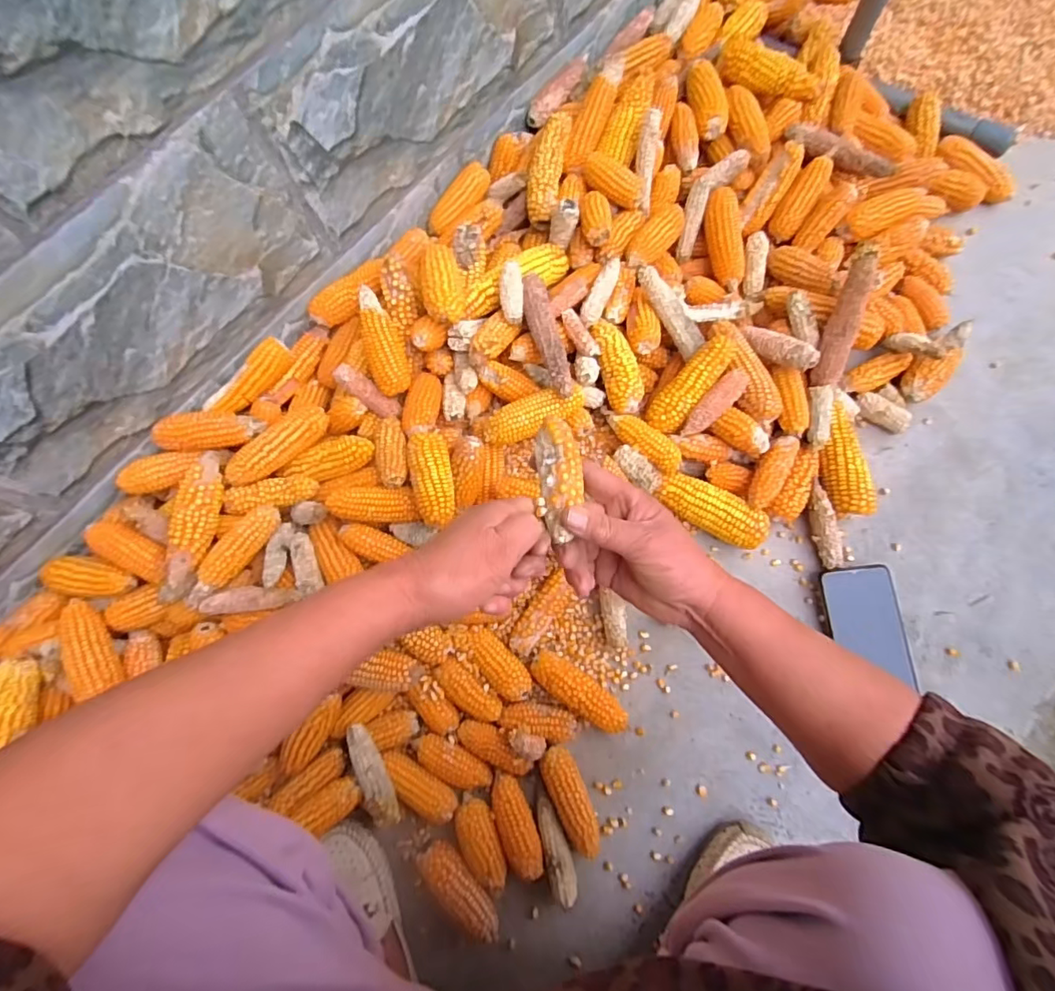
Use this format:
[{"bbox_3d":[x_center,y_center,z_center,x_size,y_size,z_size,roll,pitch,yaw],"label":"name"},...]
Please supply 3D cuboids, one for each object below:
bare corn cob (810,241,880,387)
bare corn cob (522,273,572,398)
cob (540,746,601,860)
[{"bbox_3d":[0.364,-0.203,0.608,0.028,0.025,0.153,10,108,2],"label":"bare corn cob"},{"bbox_3d":[0.020,-0.185,0.610,0.031,0.030,0.156,-12,73,3],"label":"bare corn cob"},{"bbox_3d":[0.047,0.319,0.562,0.035,0.030,0.107,-26,73,-2],"label":"cob"}]

